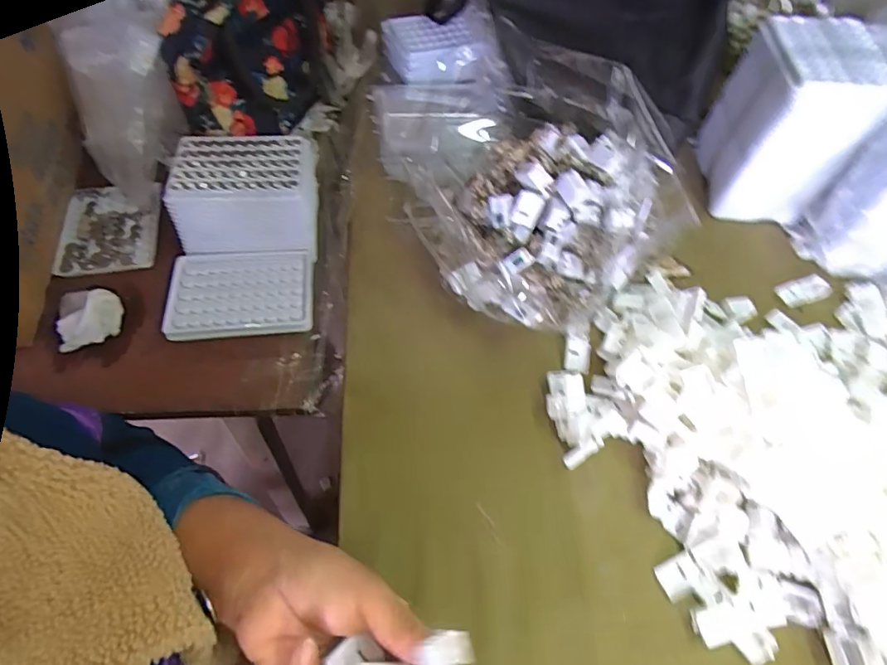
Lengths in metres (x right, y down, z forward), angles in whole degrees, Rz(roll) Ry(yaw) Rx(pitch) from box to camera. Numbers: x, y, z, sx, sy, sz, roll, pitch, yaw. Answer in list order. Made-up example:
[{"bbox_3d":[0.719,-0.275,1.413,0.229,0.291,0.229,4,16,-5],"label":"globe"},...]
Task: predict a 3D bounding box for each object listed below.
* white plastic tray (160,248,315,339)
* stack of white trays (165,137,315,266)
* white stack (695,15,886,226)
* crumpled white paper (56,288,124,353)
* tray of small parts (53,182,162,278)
[{"bbox_3d":[-0.197,-0.040,0.495,0.130,0.019,0.087,-3,56,-7],"label":"white plastic tray"},{"bbox_3d":[-0.197,-0.139,0.526,0.135,0.079,0.104,-5,57,0],"label":"stack of white trays"},{"bbox_3d":[0.354,-0.219,0.535,0.107,0.153,0.122,7,58,8],"label":"white stack"},{"bbox_3d":[-0.330,-0.012,0.477,0.054,0.021,0.061,-9,57,-11],"label":"crumpled white paper"},{"bbox_3d":[-0.361,-0.115,0.551,0.103,0.016,0.130,-12,55,-9],"label":"tray of small parts"}]

